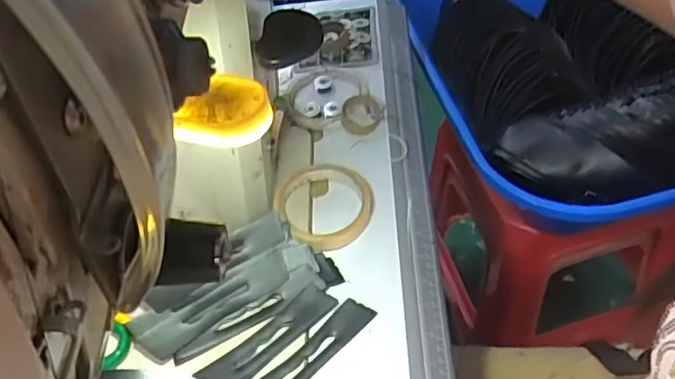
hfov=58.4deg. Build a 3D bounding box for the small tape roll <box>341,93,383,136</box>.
[{"bbox_3d":[0.027,-0.080,0.626,0.041,0.017,0.050,13,54,18],"label":"small tape roll"}]

